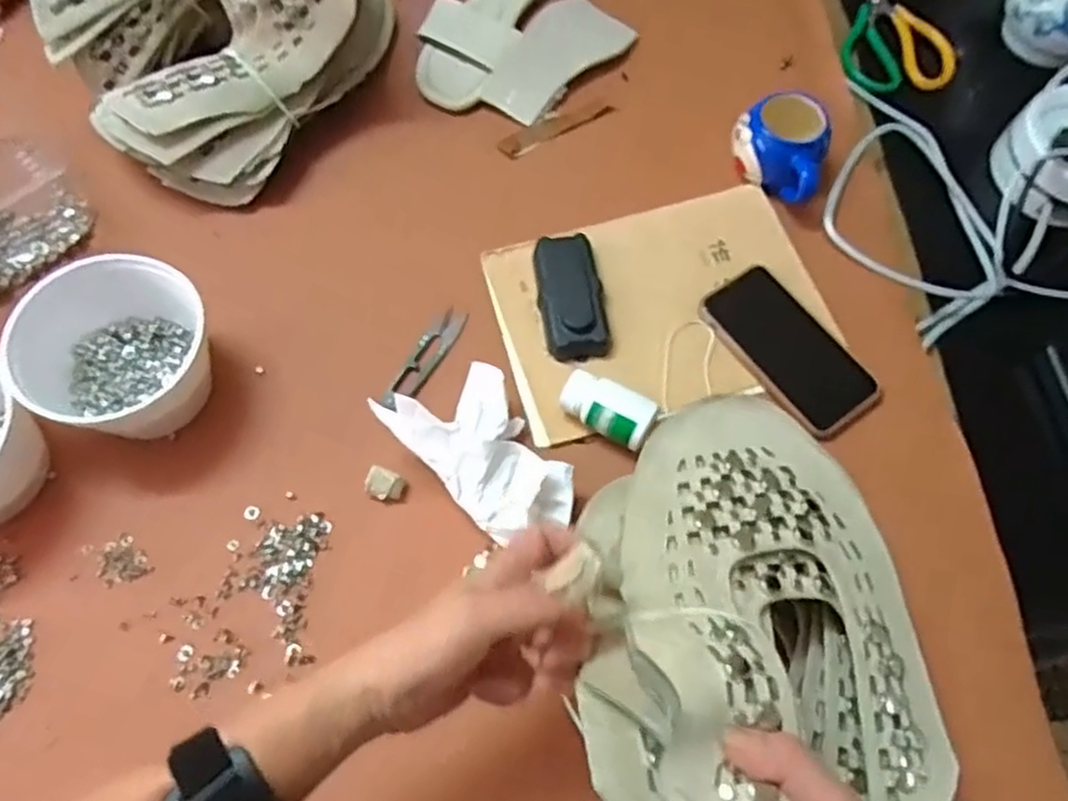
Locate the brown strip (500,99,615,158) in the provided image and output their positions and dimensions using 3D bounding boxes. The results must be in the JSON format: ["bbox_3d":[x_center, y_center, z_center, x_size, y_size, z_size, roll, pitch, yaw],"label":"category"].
[{"bbox_3d":[0.020,-0.254,0.696,0.116,0.006,0.020,-30,69,-14],"label":"brown strip"}]

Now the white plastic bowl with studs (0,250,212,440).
[{"bbox_3d":[-0.290,-0.031,0.539,0.119,0.080,0.125,0,65,0],"label":"white plastic bowl with studs"}]

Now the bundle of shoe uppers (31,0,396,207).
[{"bbox_3d":[-0.276,-0.324,0.630,0.215,0.167,0.245,34,69,15],"label":"bundle of shoe uppers"}]

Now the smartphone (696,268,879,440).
[{"bbox_3d":[0.203,-0.042,0.596,0.079,0.012,0.144,-31,69,-14],"label":"smartphone"}]

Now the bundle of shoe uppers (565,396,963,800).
[{"bbox_3d":[0.126,0.110,0.402,0.198,0.118,0.261,0,65,-1],"label":"bundle of shoe uppers"}]

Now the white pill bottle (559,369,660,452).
[{"bbox_3d":[0.055,0.009,0.555,0.069,0.037,0.041,25,67,11],"label":"white pill bottle"}]

